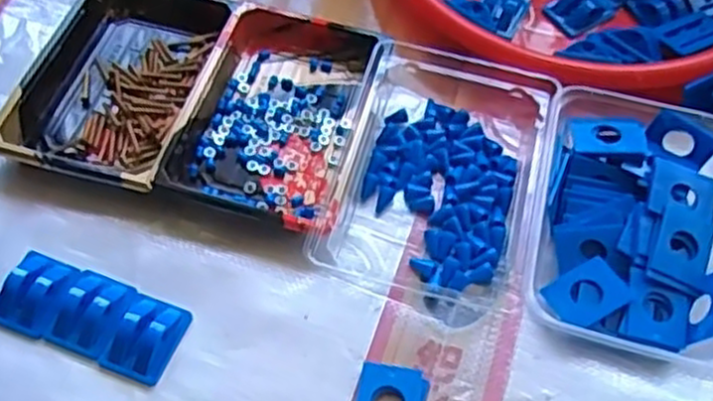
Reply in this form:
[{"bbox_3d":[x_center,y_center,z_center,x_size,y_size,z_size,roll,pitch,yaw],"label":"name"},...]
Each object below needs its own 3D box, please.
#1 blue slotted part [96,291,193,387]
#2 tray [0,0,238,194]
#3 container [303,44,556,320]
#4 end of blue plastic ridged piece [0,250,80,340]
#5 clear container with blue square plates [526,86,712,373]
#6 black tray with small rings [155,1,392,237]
[{"bbox_3d":[-0.112,0.070,0.395,0.033,0.015,0.045,19,58,10],"label":"blue slotted part"},{"bbox_3d":[-0.151,-0.082,0.485,0.108,0.021,0.165,13,58,6],"label":"tray"},{"bbox_3d":[0.053,-0.025,0.454,0.118,0.025,0.184,13,58,6],"label":"container"},{"bbox_3d":[-0.174,0.049,0.405,0.038,0.012,0.044,21,59,11],"label":"end of blue plastic ridged piece"},{"bbox_3d":[0.158,0.011,0.430,0.108,0.033,0.154,15,58,7],"label":"clear container with blue square plates"},{"bbox_3d":[-0.047,-0.058,0.471,0.108,0.026,0.164,13,58,6],"label":"black tray with small rings"}]

